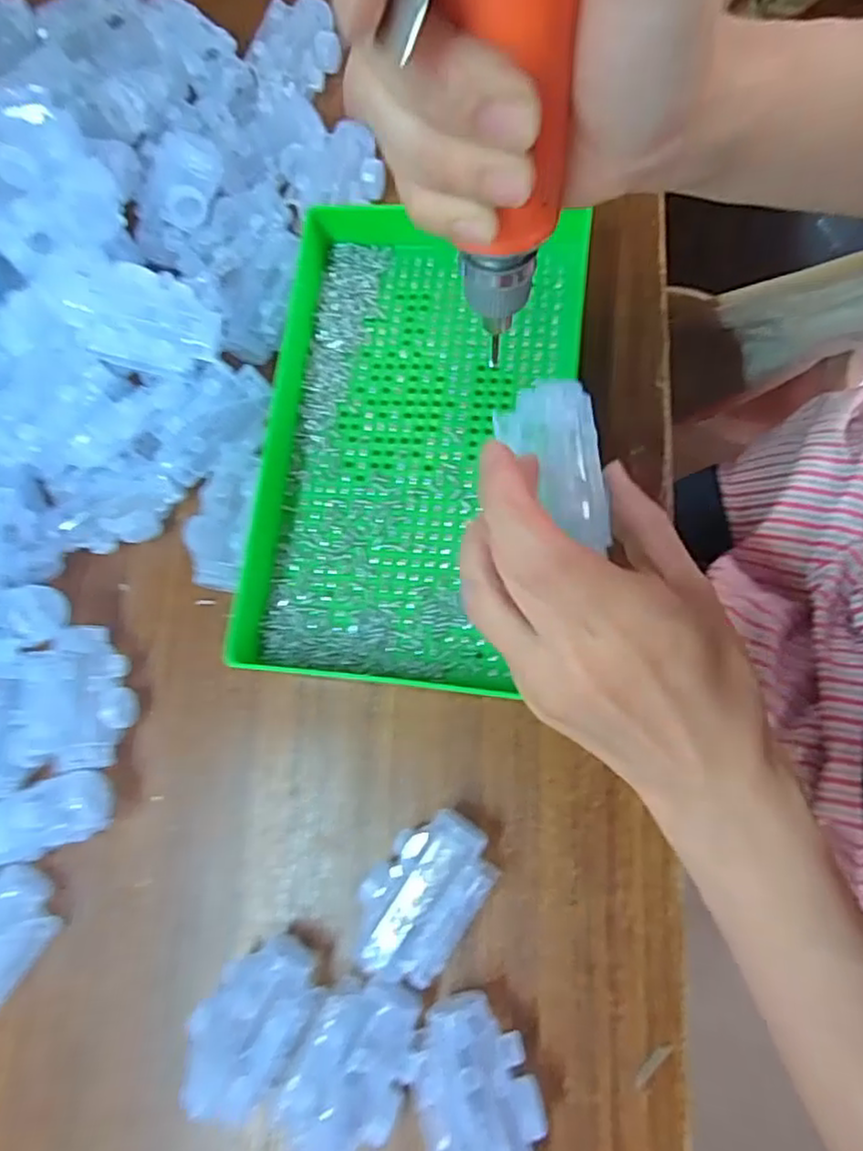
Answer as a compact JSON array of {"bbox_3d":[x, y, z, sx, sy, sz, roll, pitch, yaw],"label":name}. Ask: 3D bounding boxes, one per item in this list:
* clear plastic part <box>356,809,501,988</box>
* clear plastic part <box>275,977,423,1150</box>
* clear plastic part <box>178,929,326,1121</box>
[{"bbox_3d":[-0.004,0.137,0.293,0.044,0.027,0.069,37,84,15],"label":"clear plastic part"},{"bbox_3d":[-0.032,0.202,0.281,0.045,0.022,0.071,25,81,13],"label":"clear plastic part"},{"bbox_3d":[-0.079,0.193,0.294,0.043,0.038,0.067,32,83,14],"label":"clear plastic part"}]

